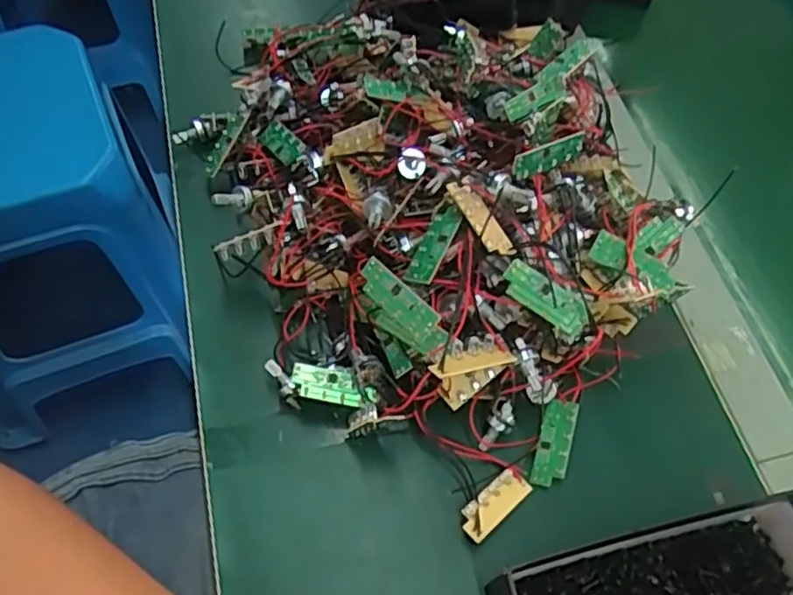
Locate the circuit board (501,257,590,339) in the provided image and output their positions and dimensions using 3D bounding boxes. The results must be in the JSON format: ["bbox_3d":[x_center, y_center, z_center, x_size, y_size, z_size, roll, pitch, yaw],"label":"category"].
[{"bbox_3d":[0.073,0.001,0.333,0.047,0.019,0.006,34,19,-4],"label":"circuit board"}]

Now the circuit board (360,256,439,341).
[{"bbox_3d":[0.000,0.001,0.339,0.047,0.020,0.004,43,32,17],"label":"circuit board"}]

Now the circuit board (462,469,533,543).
[{"bbox_3d":[0.052,0.108,0.354,0.046,0.010,0.018,-29,65,-37],"label":"circuit board"}]

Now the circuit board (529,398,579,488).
[{"bbox_3d":[0.087,0.080,0.372,0.019,0.005,0.047,18,73,6],"label":"circuit board"}]

